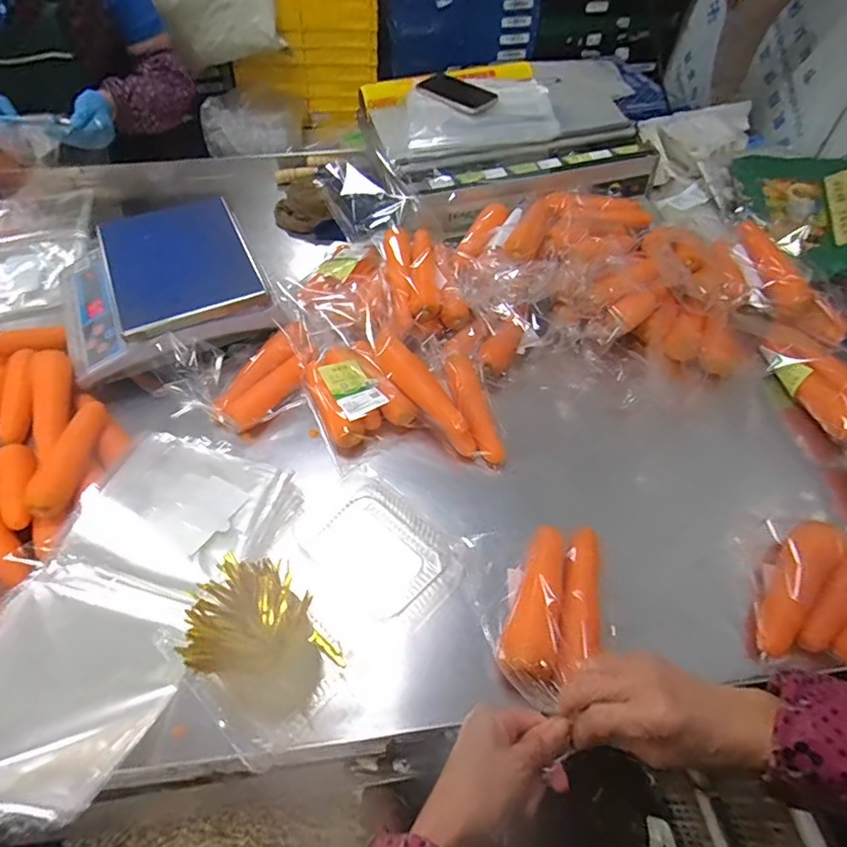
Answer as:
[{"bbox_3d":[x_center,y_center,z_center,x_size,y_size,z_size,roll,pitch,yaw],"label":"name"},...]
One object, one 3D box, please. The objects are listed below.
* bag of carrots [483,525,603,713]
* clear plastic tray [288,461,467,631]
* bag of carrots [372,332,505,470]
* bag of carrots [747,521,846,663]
[{"bbox_3d":[0.134,0.184,0.532,0.102,0.064,0.197,17,54,12],"label":"bag of carrots"},{"bbox_3d":[-0.056,0.151,0.616,0.201,0.020,0.142,38,61,24],"label":"clear plastic tray"},{"bbox_3d":[0.036,-0.045,0.716,0.241,0.054,0.112,45,63,12],"label":"bag of carrots"},{"bbox_3d":[0.492,0.157,0.545,0.303,0.072,0.132,-21,55,0],"label":"bag of carrots"}]

